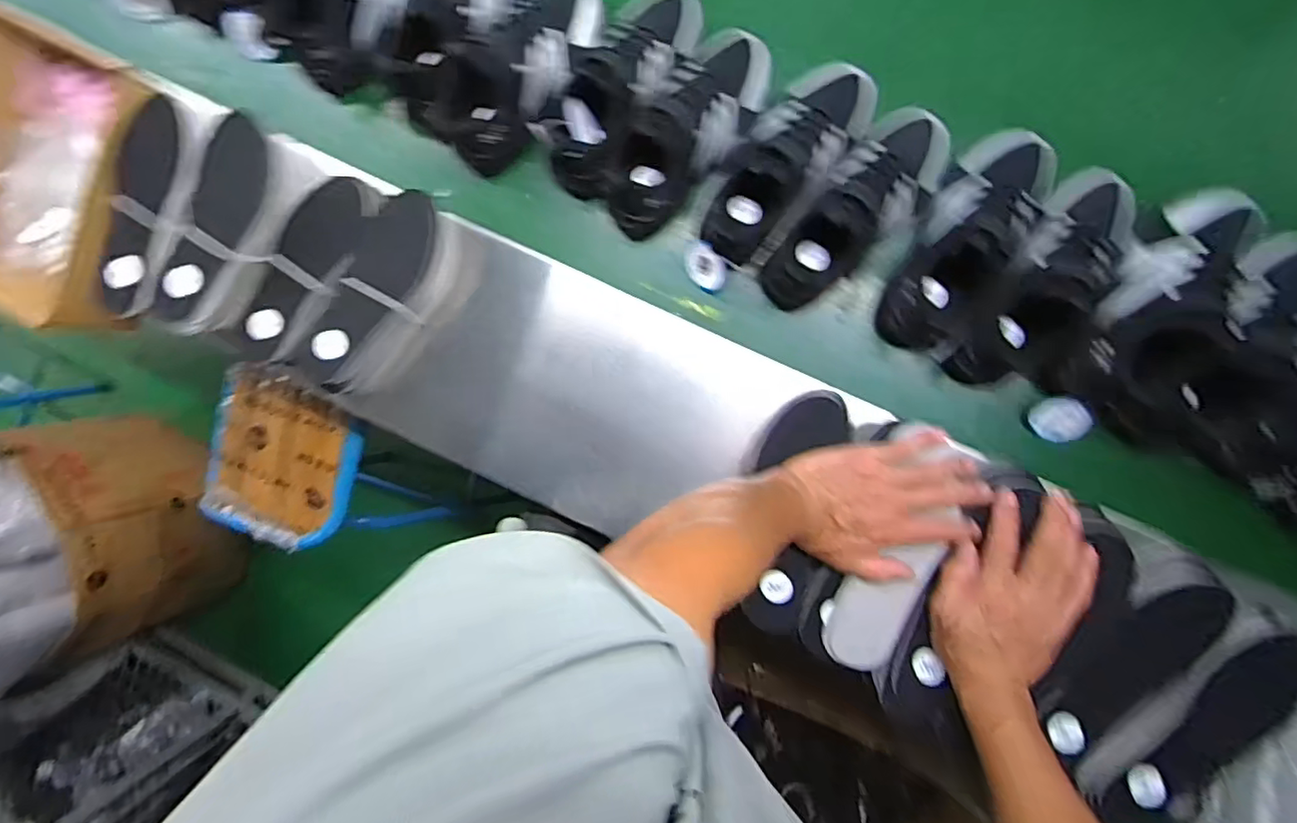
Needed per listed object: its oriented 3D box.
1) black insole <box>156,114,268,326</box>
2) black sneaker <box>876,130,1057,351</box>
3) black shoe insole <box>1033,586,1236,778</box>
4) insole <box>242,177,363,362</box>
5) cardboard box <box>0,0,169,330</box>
[{"bbox_3d":[-0.415,-0.181,0.579,0.063,0.016,0.202,24,97,4],"label":"black insole"},{"bbox_3d":[0.289,-0.149,0.540,0.085,0.092,0.204,27,97,4],"label":"black sneaker"},{"bbox_3d":[0.427,0.227,0.538,0.063,0.020,0.189,40,98,2],"label":"black shoe insole"},{"bbox_3d":[-0.351,-0.141,0.608,0.063,0.032,0.207,35,98,2],"label":"insole"},{"bbox_3d":[-0.611,-0.243,0.619,0.237,0.102,0.262,17,97,5],"label":"cardboard box"}]

